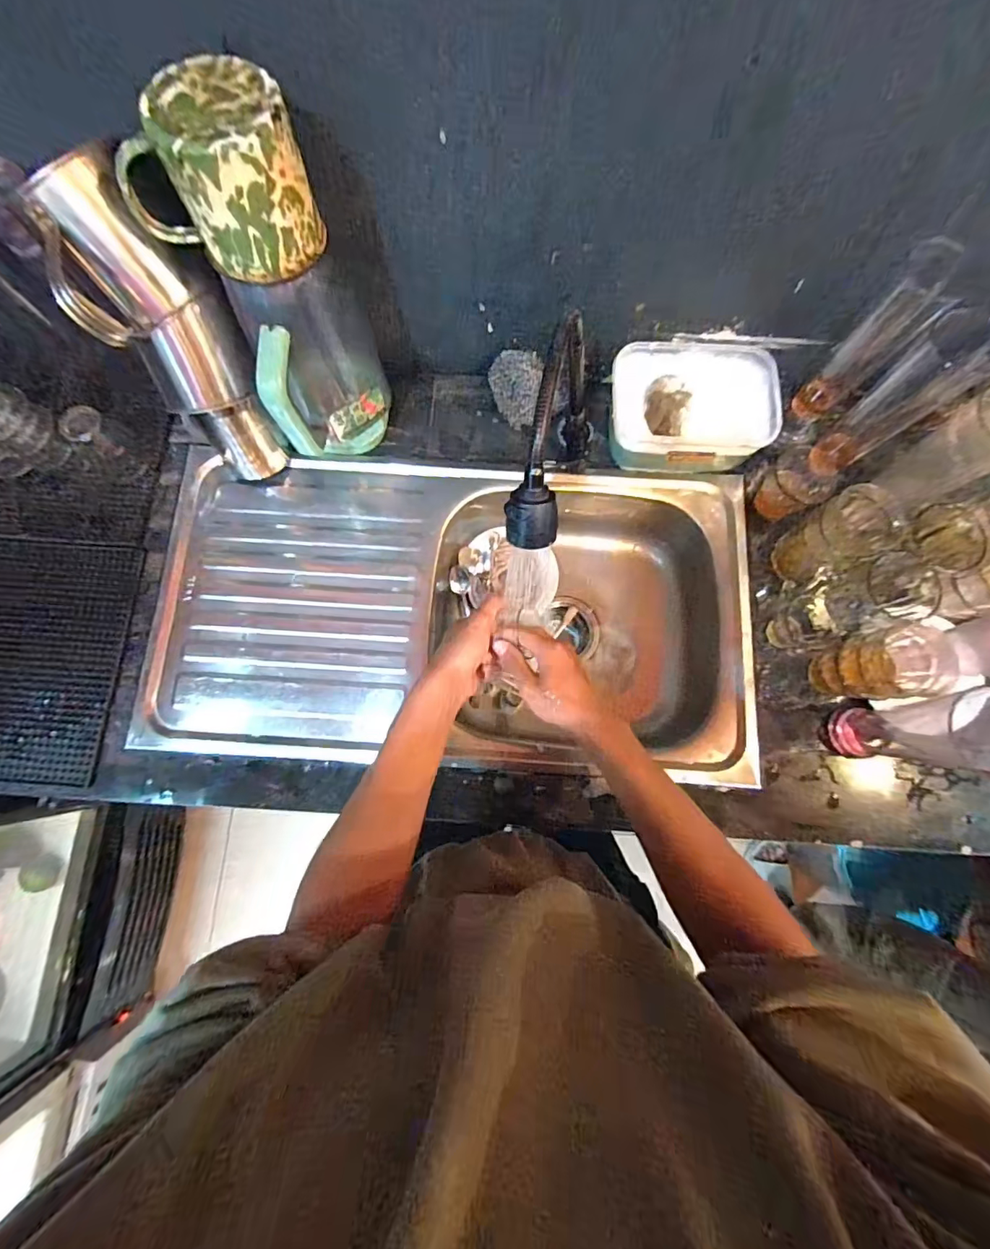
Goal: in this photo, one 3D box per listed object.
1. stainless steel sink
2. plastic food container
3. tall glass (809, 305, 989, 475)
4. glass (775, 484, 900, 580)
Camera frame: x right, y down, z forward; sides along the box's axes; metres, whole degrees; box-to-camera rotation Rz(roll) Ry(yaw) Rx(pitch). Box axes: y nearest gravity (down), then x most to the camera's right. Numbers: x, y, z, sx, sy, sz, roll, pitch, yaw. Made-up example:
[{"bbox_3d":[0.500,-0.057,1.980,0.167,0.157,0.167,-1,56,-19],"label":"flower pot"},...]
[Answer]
[{"bbox_3d":[-0.052,-0.015,0.694,0.742,0.169,0.398,3,78,1],"label":"stainless steel sink"},{"bbox_3d":[0.239,-0.281,0.636,0.210,0.090,0.149,3,78,1],"label":"plastic food container"},{"bbox_3d":[0.424,-0.237,0.520,0.057,0.197,0.063,-35,80,-7],"label":"tall glass"},{"bbox_3d":[0.390,-0.100,0.579,0.088,0.112,0.075,-30,79,-6],"label":"glass"}]

